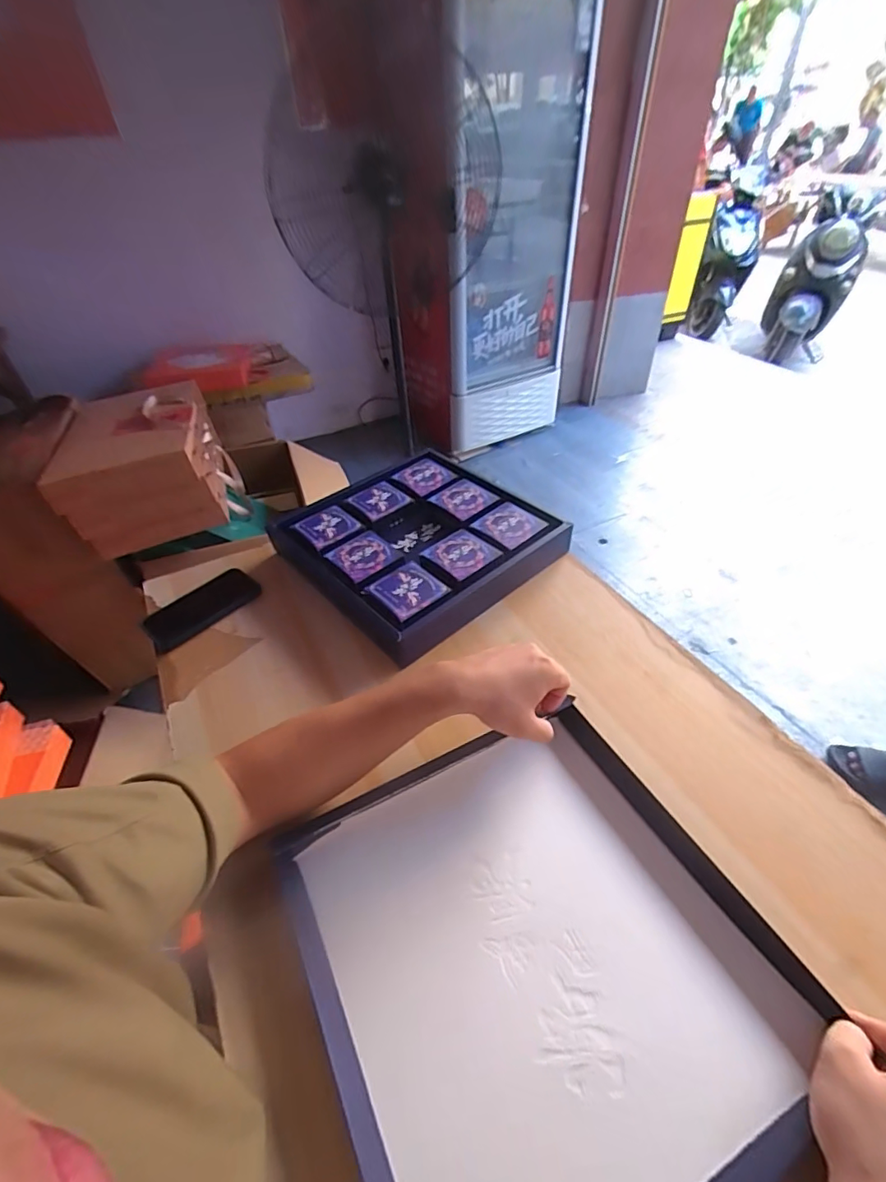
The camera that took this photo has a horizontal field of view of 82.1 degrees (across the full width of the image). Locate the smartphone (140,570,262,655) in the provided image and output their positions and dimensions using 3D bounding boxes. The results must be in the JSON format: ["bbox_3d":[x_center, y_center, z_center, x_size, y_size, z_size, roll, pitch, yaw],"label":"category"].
[{"bbox_3d":[-0.341,0.026,0.728,0.073,0.013,0.156,38,64,21],"label":"smartphone"}]

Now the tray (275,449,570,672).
[{"bbox_3d":[-0.037,-0.081,0.804,0.341,0.065,0.337,-33,51,-28],"label":"tray"}]

